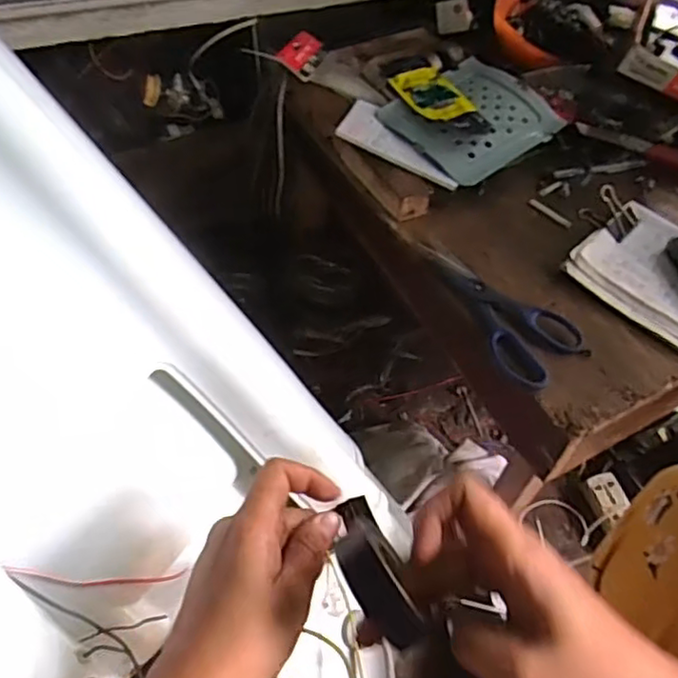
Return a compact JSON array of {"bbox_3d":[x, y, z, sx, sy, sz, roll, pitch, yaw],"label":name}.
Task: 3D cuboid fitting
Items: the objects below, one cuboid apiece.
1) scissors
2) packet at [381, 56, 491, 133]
[{"bbox_3d":[0.146,-0.032,0.646,0.186,0.013,0.083,40,61,22],"label":"scissors"},{"bbox_3d":[0.114,-0.298,0.788,0.069,0.011,0.159,-23,59,-20],"label":"packet"}]

